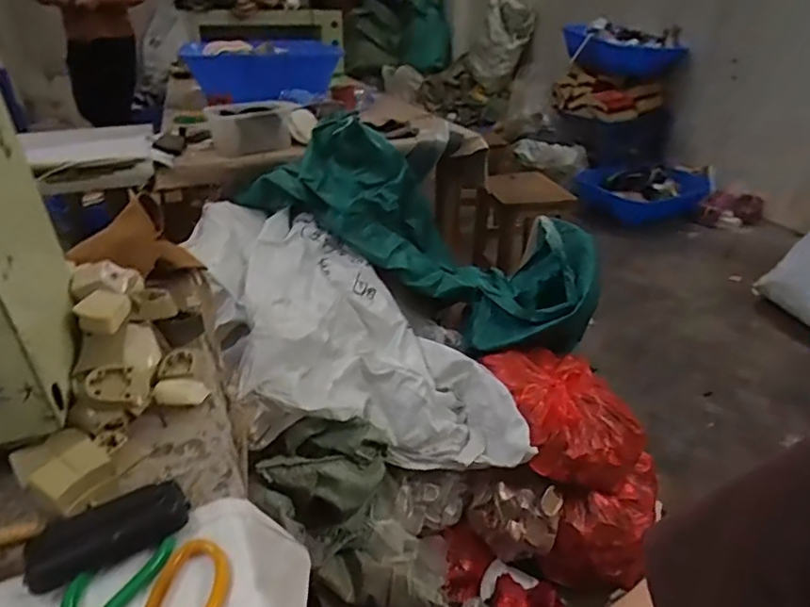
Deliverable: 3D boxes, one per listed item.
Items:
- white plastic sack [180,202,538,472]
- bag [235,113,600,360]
[{"bbox_3d":[-0.106,0.064,1.084,0.463,0.346,0.635,-16,33,-23],"label":"white plastic sack"},{"bbox_3d":[0.058,-0.164,1.252,0.795,0.297,0.311,26,28,-13],"label":"bag"}]

